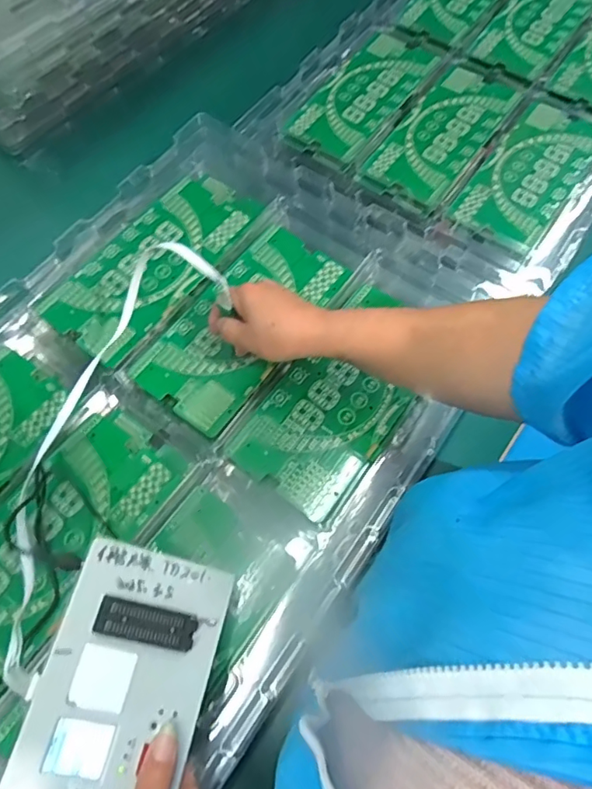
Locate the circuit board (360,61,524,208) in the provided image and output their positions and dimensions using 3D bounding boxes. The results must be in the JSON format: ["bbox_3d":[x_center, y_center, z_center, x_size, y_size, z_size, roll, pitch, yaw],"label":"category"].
[{"bbox_3d":[0.202,-0.360,0.699,0.111,0.010,0.243,34,75,15],"label":"circuit board"}]

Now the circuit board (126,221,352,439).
[{"bbox_3d":[-0.049,-0.082,0.544,0.114,0.009,0.251,35,71,13],"label":"circuit board"}]

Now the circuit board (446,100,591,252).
[{"bbox_3d":[0.307,-0.291,0.670,0.114,0.009,0.242,34,76,18],"label":"circuit board"}]

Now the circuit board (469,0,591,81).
[{"bbox_3d":[0.369,-0.568,0.780,0.105,0.011,0.230,35,80,18],"label":"circuit board"}]

